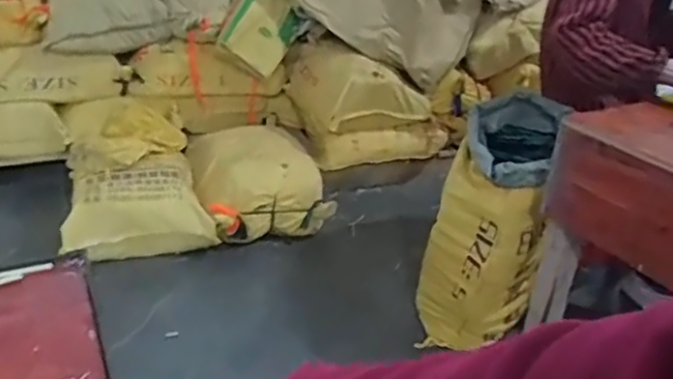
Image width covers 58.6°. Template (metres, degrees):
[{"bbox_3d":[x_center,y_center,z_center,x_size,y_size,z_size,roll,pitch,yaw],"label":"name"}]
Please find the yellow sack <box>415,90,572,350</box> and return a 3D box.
[{"bbox_3d":[0.396,0.088,1.579,0.274,0.553,0.375,12,28,17],"label":"yellow sack"}]

